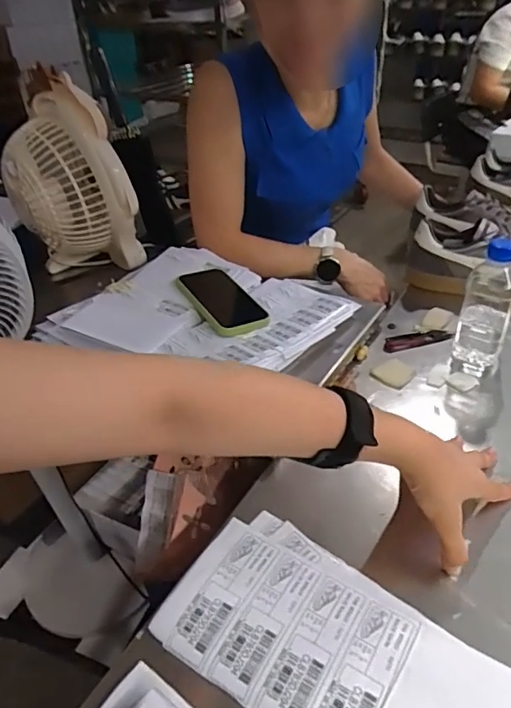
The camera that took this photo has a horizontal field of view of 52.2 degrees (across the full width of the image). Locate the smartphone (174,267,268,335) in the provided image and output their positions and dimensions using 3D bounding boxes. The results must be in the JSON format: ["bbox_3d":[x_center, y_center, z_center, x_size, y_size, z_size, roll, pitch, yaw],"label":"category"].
[{"bbox_3d":[-0.045,-0.074,0.700,0.079,0.016,0.154,-17,38,-21],"label":"smartphone"}]

